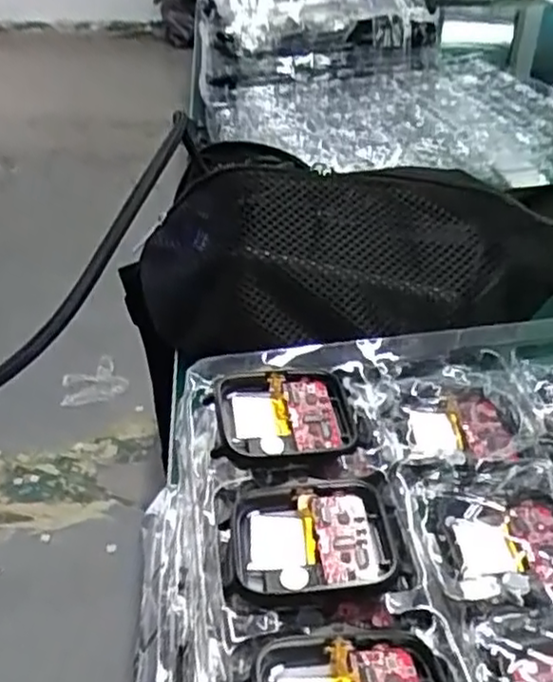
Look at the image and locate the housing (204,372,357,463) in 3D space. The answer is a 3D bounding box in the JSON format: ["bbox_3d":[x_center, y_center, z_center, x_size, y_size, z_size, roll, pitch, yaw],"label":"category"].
[{"bbox_3d":[0.002,0.024,0.235,0.046,0.009,0.037,-5,35,-9],"label":"housing"}]

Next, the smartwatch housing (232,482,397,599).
[{"bbox_3d":[0.010,0.058,0.201,0.044,0.013,0.035,0,34,-2],"label":"smartwatch housing"}]

